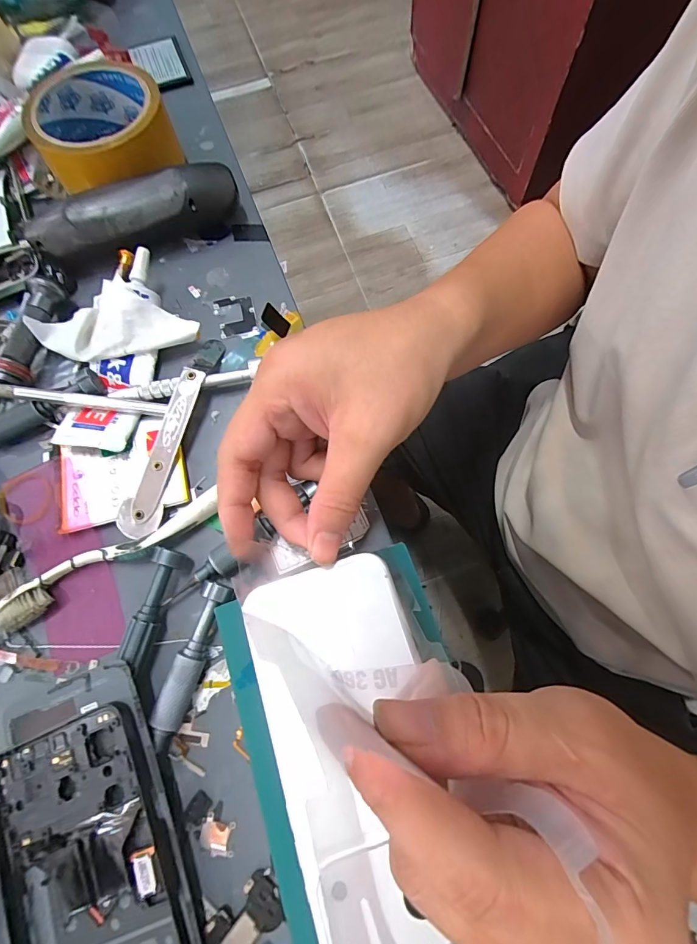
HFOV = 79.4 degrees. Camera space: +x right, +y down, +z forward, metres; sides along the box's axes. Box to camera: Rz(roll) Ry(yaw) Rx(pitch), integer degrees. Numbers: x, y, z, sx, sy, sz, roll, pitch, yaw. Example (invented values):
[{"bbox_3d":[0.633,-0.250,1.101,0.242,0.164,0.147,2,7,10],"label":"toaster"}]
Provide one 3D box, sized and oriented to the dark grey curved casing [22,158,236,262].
[{"bbox_3d":[-0.150,-0.183,0.299,0.139,0.040,0.027,-19,72,-4],"label":"dark grey curved casing"}]

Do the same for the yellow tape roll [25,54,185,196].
[{"bbox_3d":[-0.182,-0.252,0.315,0.091,0.052,0.097,0,71,0],"label":"yellow tape roll"}]

